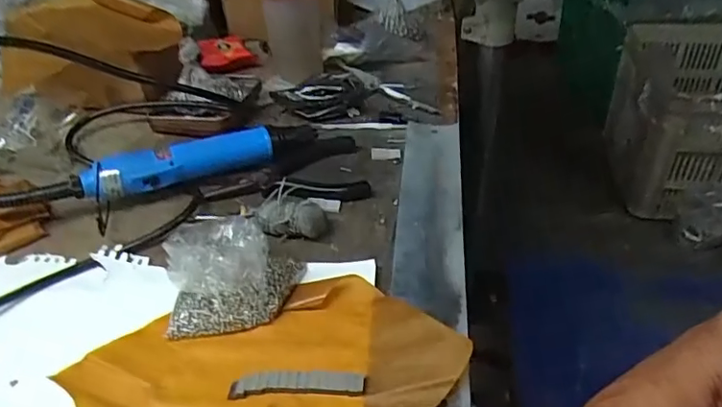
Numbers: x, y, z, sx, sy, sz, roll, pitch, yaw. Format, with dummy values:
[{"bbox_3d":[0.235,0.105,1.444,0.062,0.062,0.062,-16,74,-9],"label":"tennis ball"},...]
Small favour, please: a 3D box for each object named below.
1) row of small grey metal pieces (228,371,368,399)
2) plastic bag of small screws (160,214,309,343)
[{"bbox_3d":[-0.038,0.107,0.330,0.079,0.008,0.016,-2,37,2],"label":"row of small grey metal pieces"},{"bbox_3d":[-0.089,0.042,0.381,0.087,0.046,0.078,-6,37,-4],"label":"plastic bag of small screws"}]

